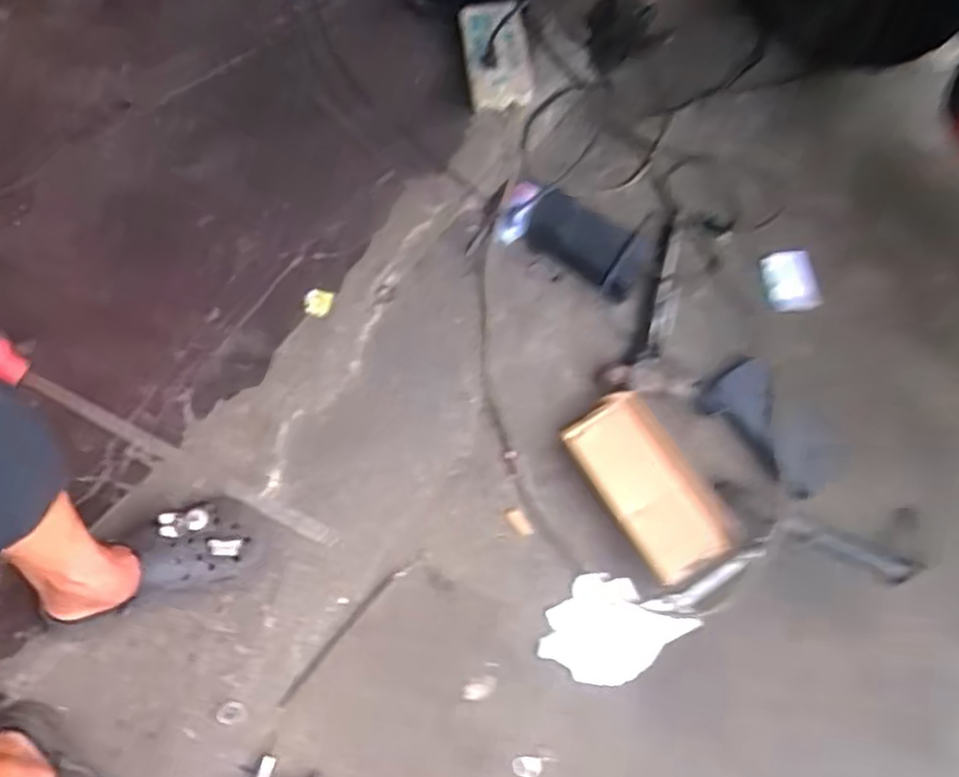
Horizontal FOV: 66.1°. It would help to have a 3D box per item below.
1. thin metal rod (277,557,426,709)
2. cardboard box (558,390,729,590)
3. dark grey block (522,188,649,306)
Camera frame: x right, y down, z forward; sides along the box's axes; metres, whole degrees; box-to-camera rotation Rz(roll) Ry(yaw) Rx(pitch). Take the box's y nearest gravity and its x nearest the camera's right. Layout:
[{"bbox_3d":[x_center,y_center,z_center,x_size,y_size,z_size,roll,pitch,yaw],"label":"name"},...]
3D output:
[{"bbox_3d":[-0.148,0.274,0.847,0.013,0.009,0.220,40,73,15],"label":"thin metal rod"},{"bbox_3d":[0.205,0.114,0.892,0.119,0.045,0.220,-32,71,-12],"label":"cardboard box"},{"bbox_3d":[0.147,-0.201,1.027,0.171,0.013,0.092,33,92,11],"label":"dark grey block"}]

